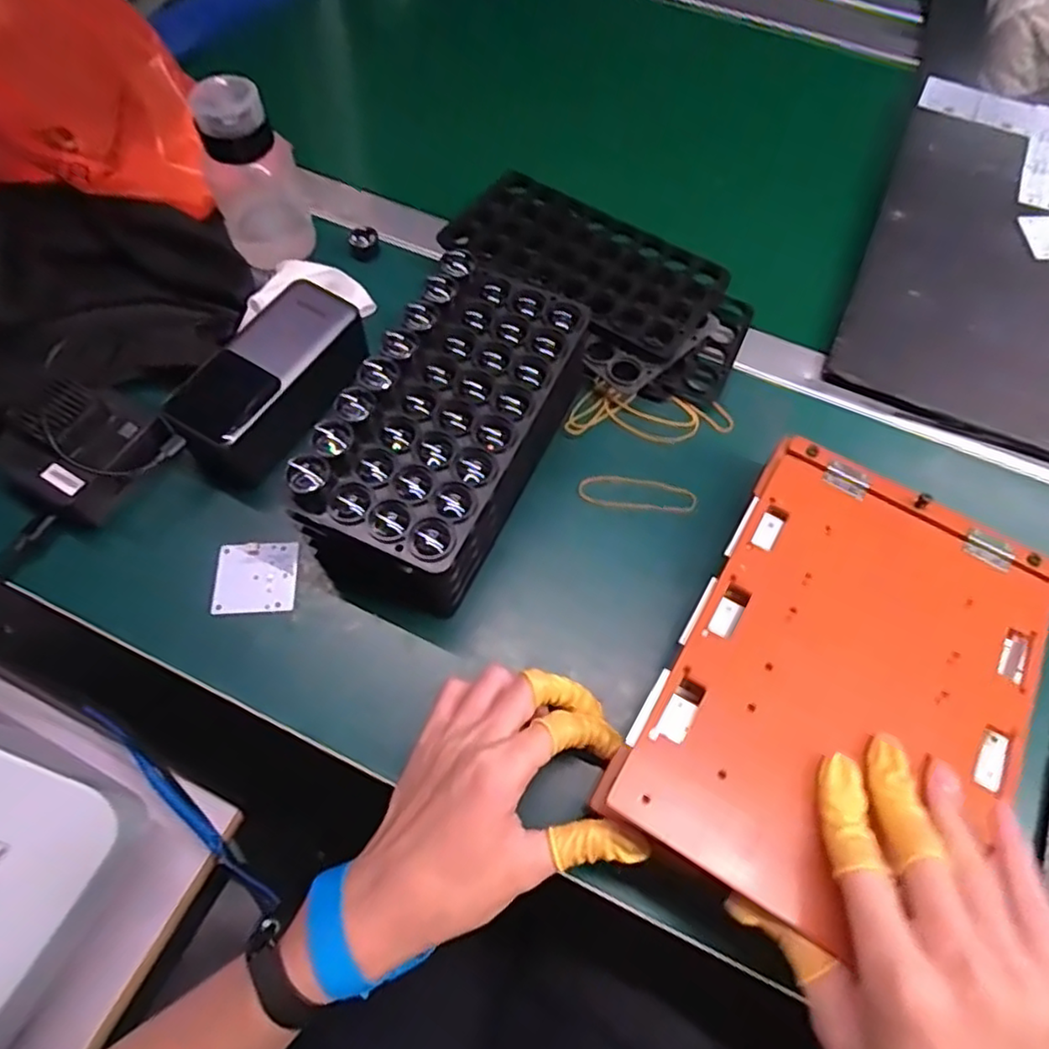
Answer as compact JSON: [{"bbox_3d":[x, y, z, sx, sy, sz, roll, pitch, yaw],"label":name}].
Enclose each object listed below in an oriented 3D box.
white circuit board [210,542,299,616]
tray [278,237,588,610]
[{"bbox_3d":[-0.162,0.032,0.399,0.045,0.006,0.044,-3,67,-2],"label":"white circuit board"},{"bbox_3d":[-0.041,-0.053,0.389,0.101,0.084,0.204,24,69,10],"label":"tray"}]

